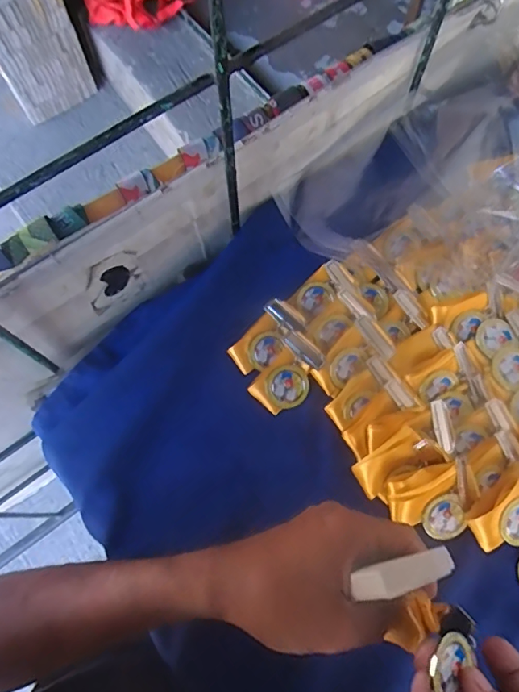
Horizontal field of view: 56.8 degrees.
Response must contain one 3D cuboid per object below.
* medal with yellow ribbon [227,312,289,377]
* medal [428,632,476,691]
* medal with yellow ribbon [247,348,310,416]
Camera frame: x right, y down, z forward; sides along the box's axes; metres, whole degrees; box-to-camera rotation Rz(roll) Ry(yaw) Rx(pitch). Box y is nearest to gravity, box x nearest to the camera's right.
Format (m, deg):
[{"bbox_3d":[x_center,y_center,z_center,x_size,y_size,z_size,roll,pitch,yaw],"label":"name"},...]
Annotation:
[{"bbox_3d":[0.001,0.002,0.435,0.052,0.010,0.040,-40,74,-11],"label":"medal with yellow ribbon"},{"bbox_3d":[0.103,0.170,0.256,0.038,0.004,0.029,-42,108,-35],"label":"medal"},{"bbox_3d":[0.021,0.033,0.421,0.051,0.010,0.042,-40,74,-11],"label":"medal with yellow ribbon"}]

